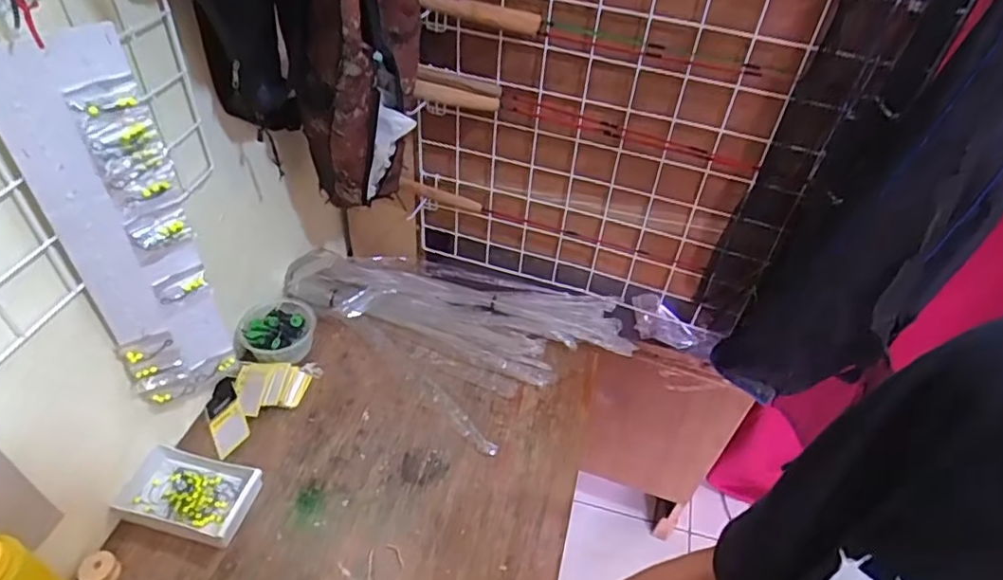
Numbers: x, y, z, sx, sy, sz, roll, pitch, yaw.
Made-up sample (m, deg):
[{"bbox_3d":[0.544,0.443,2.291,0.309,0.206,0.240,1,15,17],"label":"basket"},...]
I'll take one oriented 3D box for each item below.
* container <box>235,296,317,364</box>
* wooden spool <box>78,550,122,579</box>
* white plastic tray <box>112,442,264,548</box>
[{"bbox_3d":[-0.315,0.063,0.854,0.099,0.049,0.112,10,44,5],"label":"container"},{"bbox_3d":[-0.425,0.299,0.638,0.033,0.027,0.033,3,44,-3],"label":"wooden spool"},{"bbox_3d":[-0.366,0.237,0.705,0.149,0.032,0.090,13,45,8],"label":"white plastic tray"}]

